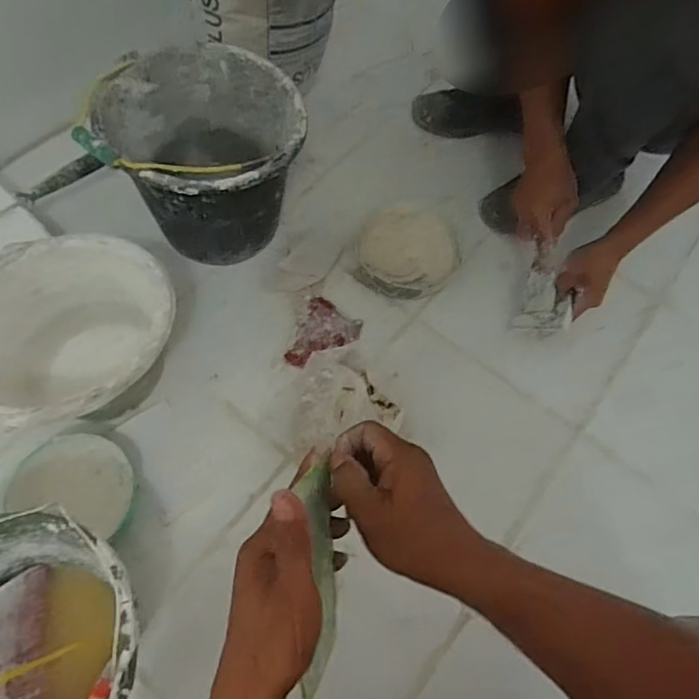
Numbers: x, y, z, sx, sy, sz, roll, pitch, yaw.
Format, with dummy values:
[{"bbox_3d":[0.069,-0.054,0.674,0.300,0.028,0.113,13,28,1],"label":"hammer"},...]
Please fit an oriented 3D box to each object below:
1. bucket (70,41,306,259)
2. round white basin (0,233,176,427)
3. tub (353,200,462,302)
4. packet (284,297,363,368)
[{"bbox_3d":[-0.210,-0.285,0.801,0.266,0.231,0.266,2,64,-5],"label":"bucket"},{"bbox_3d":[-0.347,0.006,0.717,0.238,0.185,0.253,2,64,-5],"label":"round white basin"},{"bbox_3d":[0.097,-0.167,0.905,0.168,0.064,0.160,2,64,-5],"label":"tub"},{"bbox_3d":[-0.048,-0.021,0.847,0.088,0.027,0.128,35,66,11],"label":"packet"}]

